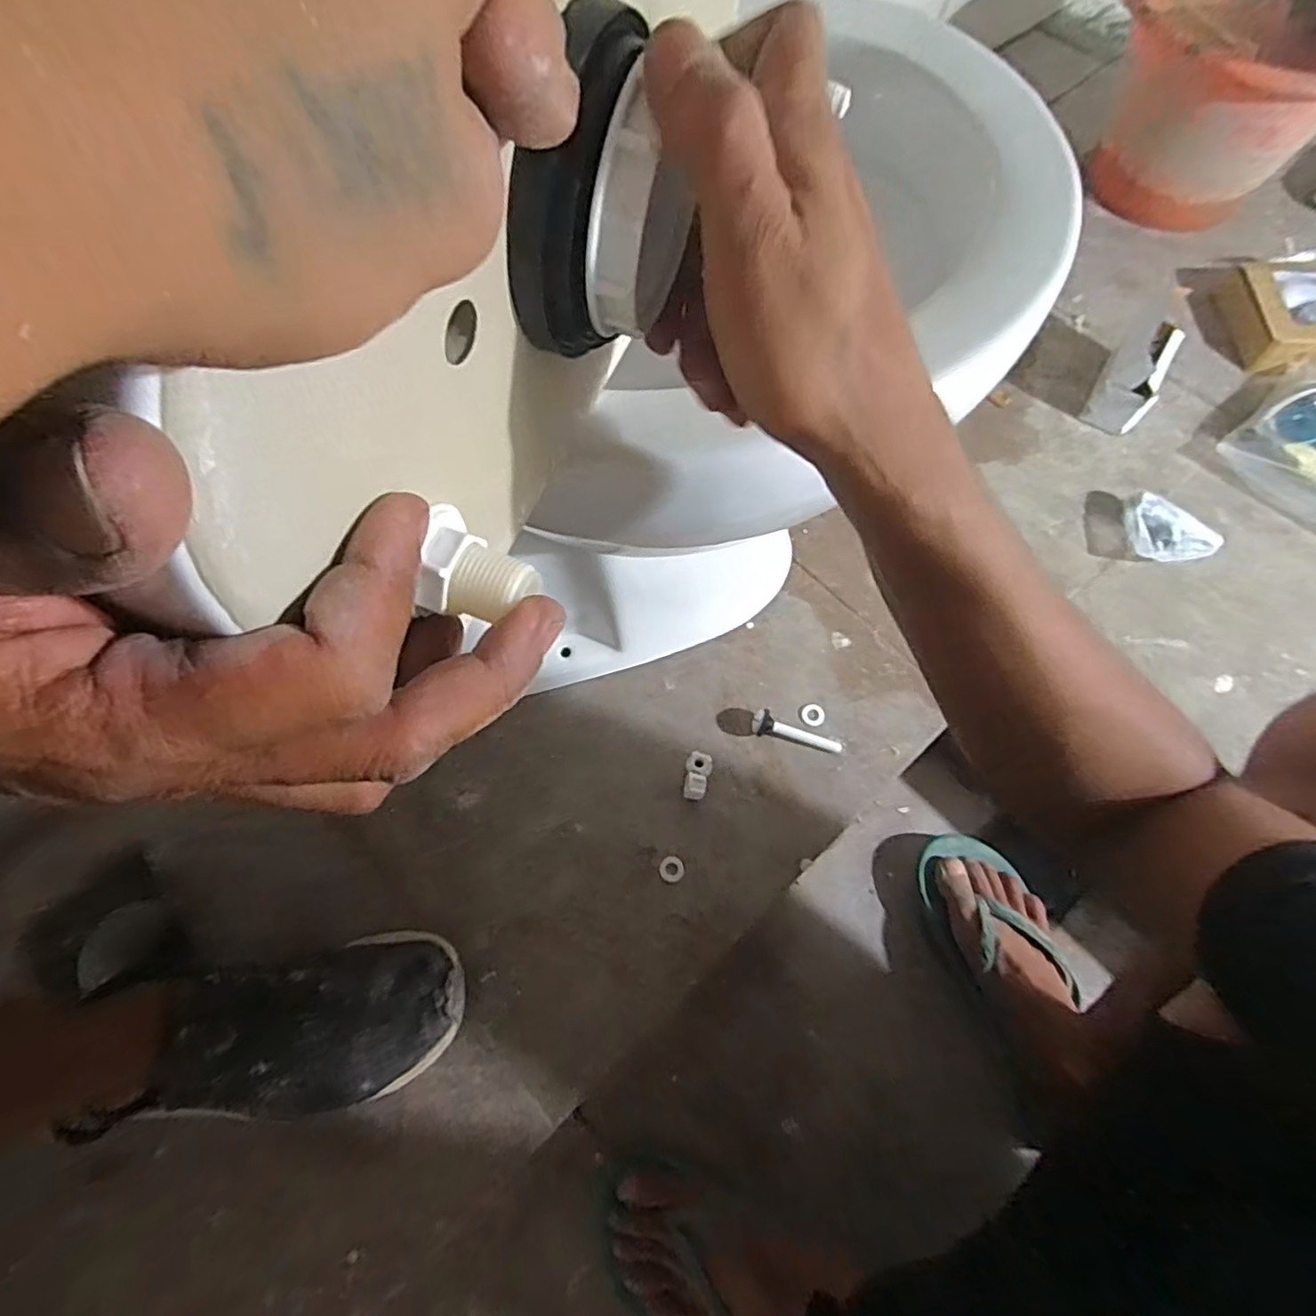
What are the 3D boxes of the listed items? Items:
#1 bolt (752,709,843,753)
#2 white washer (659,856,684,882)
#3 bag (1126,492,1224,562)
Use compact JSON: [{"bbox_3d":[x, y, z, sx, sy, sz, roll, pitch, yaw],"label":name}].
[{"bbox_3d":[0.129,0.068,0.607,0.082,0.020,0.021,12,70,6],"label":"bolt"},{"bbox_3d":[0.012,0.183,0.572,0.021,0.004,0.022,-1,69,2],"label":"white washer"},{"bbox_3d":[0.513,-0.121,0.664,0.087,0.028,0.059,39,75,15],"label":"bag"}]

